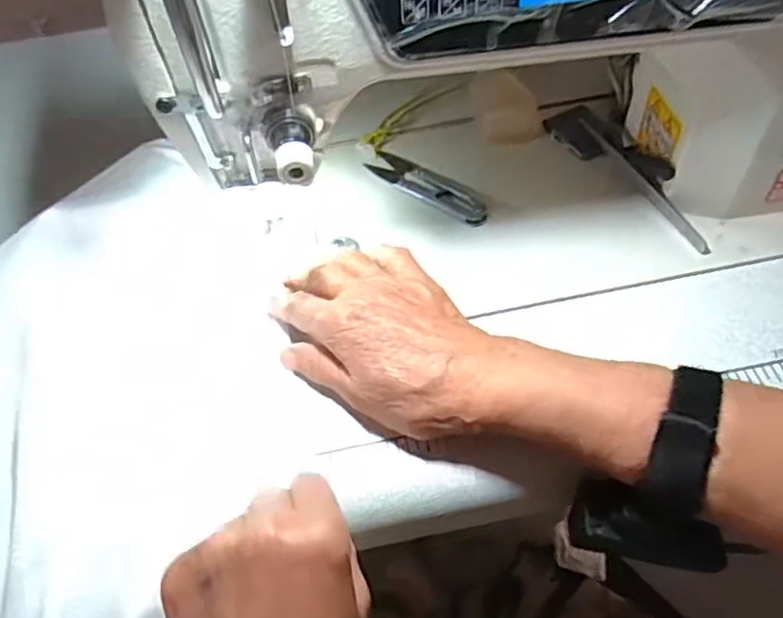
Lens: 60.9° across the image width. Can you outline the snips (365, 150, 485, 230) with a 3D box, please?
[{"bbox_3d":[0.024,-0.085,0.456,0.096,0.007,0.027,34,62,26],"label":"snips"}]

